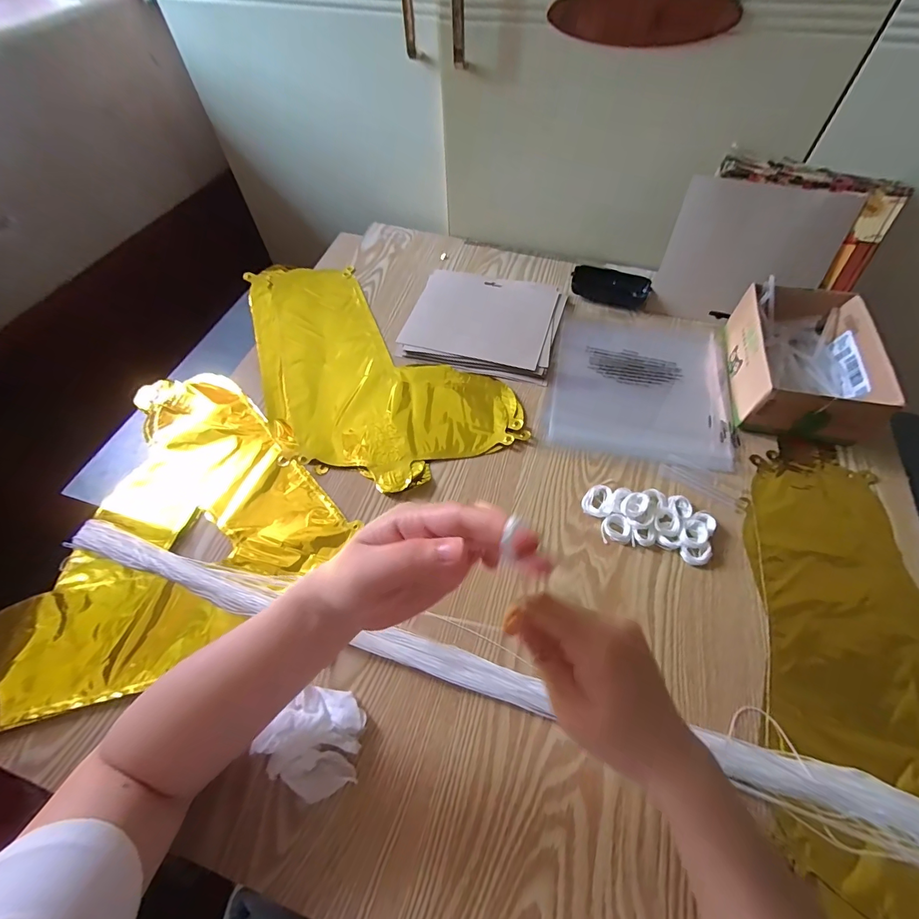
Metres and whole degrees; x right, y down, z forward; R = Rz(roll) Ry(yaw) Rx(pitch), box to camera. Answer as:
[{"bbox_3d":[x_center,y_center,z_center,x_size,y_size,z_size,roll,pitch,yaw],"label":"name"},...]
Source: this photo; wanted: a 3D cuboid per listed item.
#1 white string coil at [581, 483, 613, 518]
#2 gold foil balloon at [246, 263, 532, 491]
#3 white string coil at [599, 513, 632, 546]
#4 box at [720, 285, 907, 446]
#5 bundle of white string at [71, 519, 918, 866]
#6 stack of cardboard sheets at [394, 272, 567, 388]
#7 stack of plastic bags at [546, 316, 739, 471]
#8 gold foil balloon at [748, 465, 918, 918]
[{"bbox_3d":[0.146,0.044,0.439,0.030,0.008,0.037,17,60,12],"label":"white string coil"},{"bbox_3d":[-0.143,-0.123,0.542,0.231,0.016,0.436,-38,64,-20],"label":"gold foil balloon"},{"bbox_3d":[0.159,0.070,0.422,0.028,0.010,0.029,-1,58,1],"label":"white string coil"},{"bbox_3d":[0.407,-0.118,0.500,0.134,0.070,0.198,12,59,9],"label":"box"},{"bbox_3d":[0.005,0.177,0.354,0.813,0.019,0.043,16,59,11],"label":"bundle of white string"},{"bbox_3d":[0.034,-0.195,0.584,0.203,0.012,0.180,13,59,10],"label":"stack of cardboard sheets"},{"bbox_3d":[0.229,-0.100,0.532,0.211,0.008,0.235,10,58,7],"label":"stack of plastic bags"},{"bbox_3d":[0.336,0.178,0.343,0.155,0.008,0.410,14,59,10],"label":"gold foil balloon"}]

